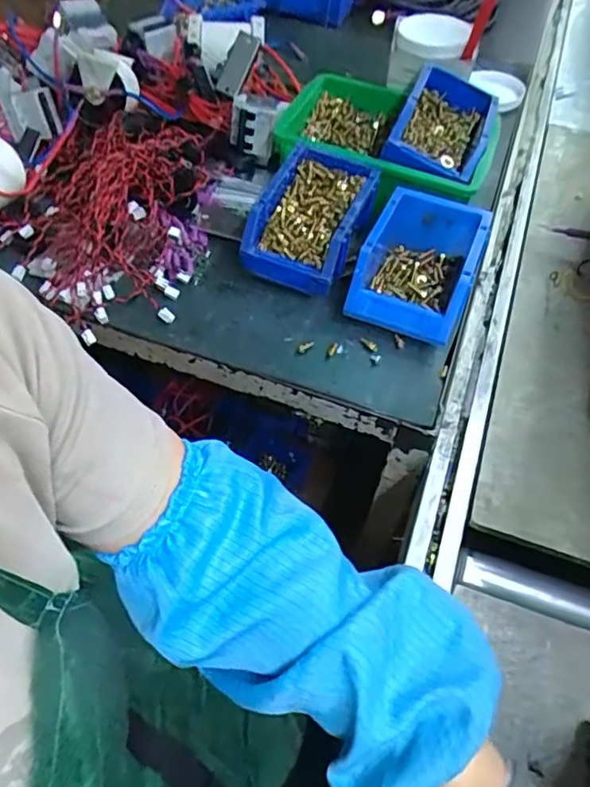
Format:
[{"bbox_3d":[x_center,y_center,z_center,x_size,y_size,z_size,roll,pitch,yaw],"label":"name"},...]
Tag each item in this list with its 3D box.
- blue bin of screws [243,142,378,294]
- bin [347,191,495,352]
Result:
[{"bbox_3d":[0.019,-0.188,0.635,0.109,0.077,0.162,17,55,10],"label":"blue bin of screws"},{"bbox_3d":[0.129,-0.132,0.600,0.112,0.069,0.157,17,55,11],"label":"bin"}]

